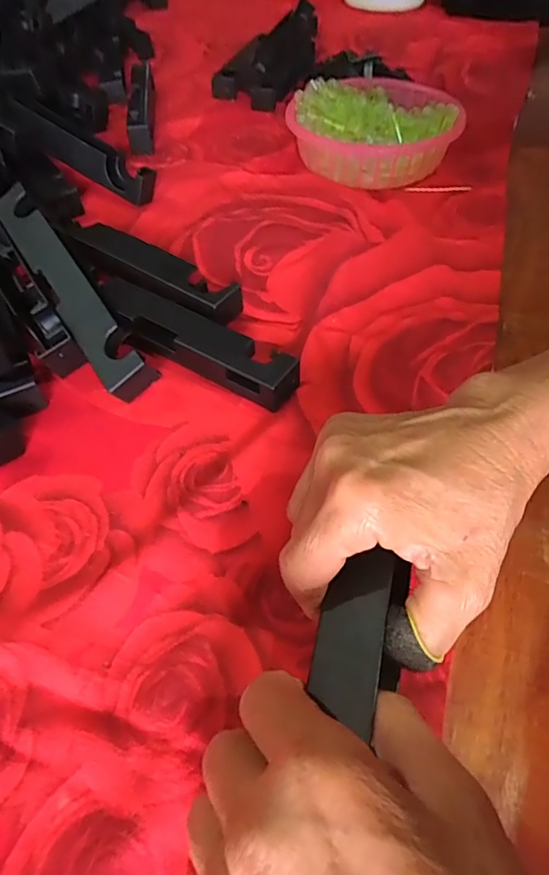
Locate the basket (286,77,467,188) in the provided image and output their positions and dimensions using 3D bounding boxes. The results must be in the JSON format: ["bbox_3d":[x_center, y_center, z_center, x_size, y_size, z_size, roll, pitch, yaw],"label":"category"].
[{"bbox_3d":[0.099,-0.314,0.522,0.161,0.060,0.162,9,53,6],"label":"basket"}]

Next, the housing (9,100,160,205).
[{"bbox_3d":[-0.180,-0.267,0.479,0.147,0.031,0.027,30,56,0],"label":"housing"}]

